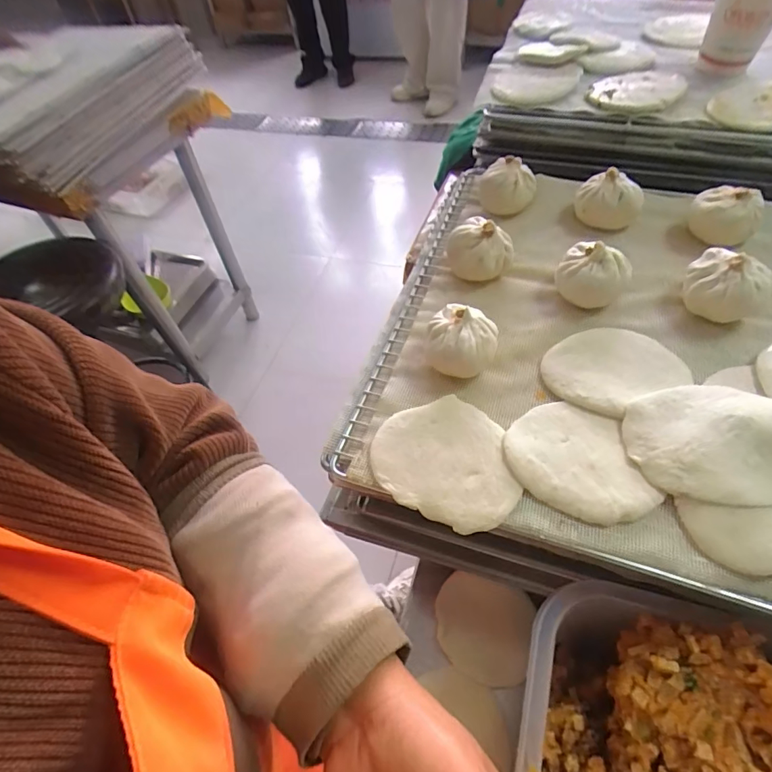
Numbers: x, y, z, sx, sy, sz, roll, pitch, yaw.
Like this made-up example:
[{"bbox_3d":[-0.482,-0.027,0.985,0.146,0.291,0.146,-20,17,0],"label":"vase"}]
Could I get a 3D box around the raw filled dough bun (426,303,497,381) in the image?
[{"bbox_3d":[0.058,-0.036,0.361,0.054,0.041,0.047,7,54,11],"label":"raw filled dough bun"}]

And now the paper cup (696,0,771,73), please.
[{"bbox_3d":[0.385,-0.394,0.502,0.069,0.091,0.081,25,59,23],"label":"paper cup"}]

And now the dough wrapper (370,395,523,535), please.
[{"bbox_3d":[0.042,0.052,0.319,0.086,0.008,0.098,-33,56,-18],"label":"dough wrapper"}]

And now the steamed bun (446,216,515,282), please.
[{"bbox_3d":[0.082,-0.122,0.419,0.048,0.046,0.052,-3,53,4],"label":"steamed bun"}]

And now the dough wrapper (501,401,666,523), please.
[{"bbox_3d":[0.131,0.047,0.312,0.096,0.007,0.076,22,58,21],"label":"dough wrapper"}]

